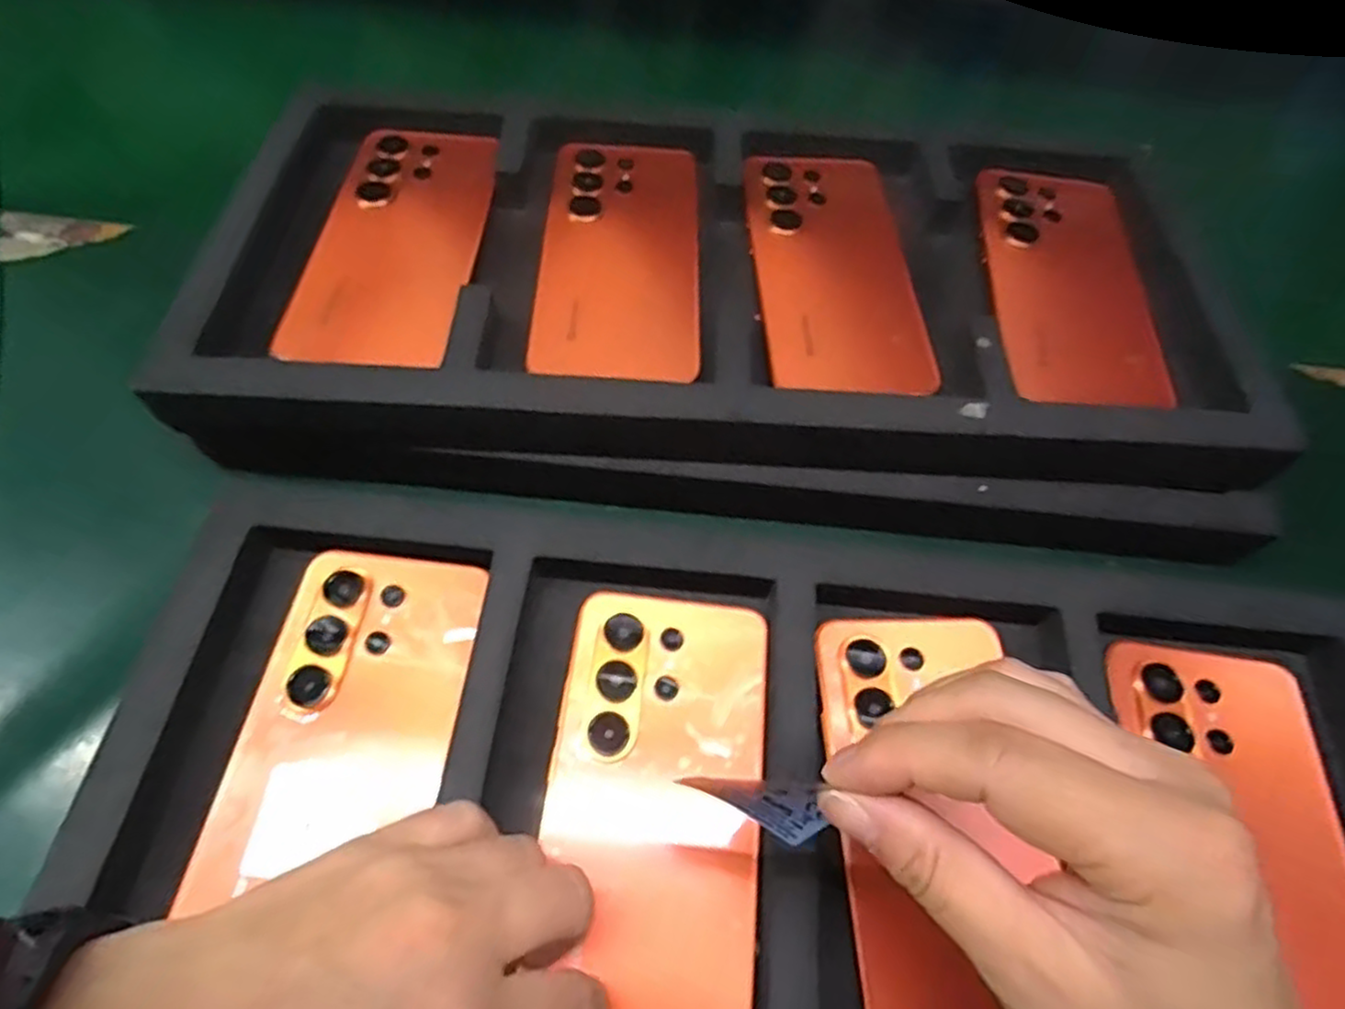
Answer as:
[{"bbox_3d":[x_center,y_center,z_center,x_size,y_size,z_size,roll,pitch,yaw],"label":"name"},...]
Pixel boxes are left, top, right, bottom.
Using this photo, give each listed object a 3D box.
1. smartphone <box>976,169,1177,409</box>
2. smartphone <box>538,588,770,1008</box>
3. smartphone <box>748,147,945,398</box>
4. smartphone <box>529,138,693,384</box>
[{"bbox_3d":[0.201,-0.113,0.363,0.079,0.006,0.162,6,59,0],"label":"smartphone"},{"bbox_3d":[-0.003,0.114,0.257,0.078,0.011,0.170,-2,62,3],"label":"smartphone"},{"bbox_3d":[0.078,-0.121,0.358,0.074,0.005,0.165,-1,60,-4],"label":"smartphone"},{"bbox_3d":[-0.026,-0.128,0.356,0.074,0.015,0.166,2,59,-2],"label":"smartphone"}]

